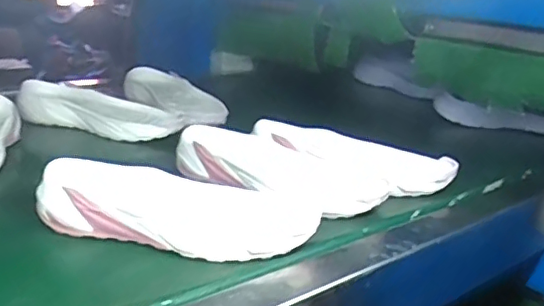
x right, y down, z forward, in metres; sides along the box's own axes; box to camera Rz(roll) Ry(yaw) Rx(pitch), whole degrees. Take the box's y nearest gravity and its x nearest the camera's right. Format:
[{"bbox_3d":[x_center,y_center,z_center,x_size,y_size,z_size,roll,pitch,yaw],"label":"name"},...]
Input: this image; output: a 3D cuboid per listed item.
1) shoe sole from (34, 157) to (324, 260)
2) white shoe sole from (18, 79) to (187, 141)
[{"bbox_3d":[-0.074,0.041,0.467,0.218,0.043,0.096,3,16,-2],"label":"shoe sole"},{"bbox_3d":[-0.222,-0.057,0.743,0.220,0.041,0.089,11,18,15],"label":"white shoe sole"}]

